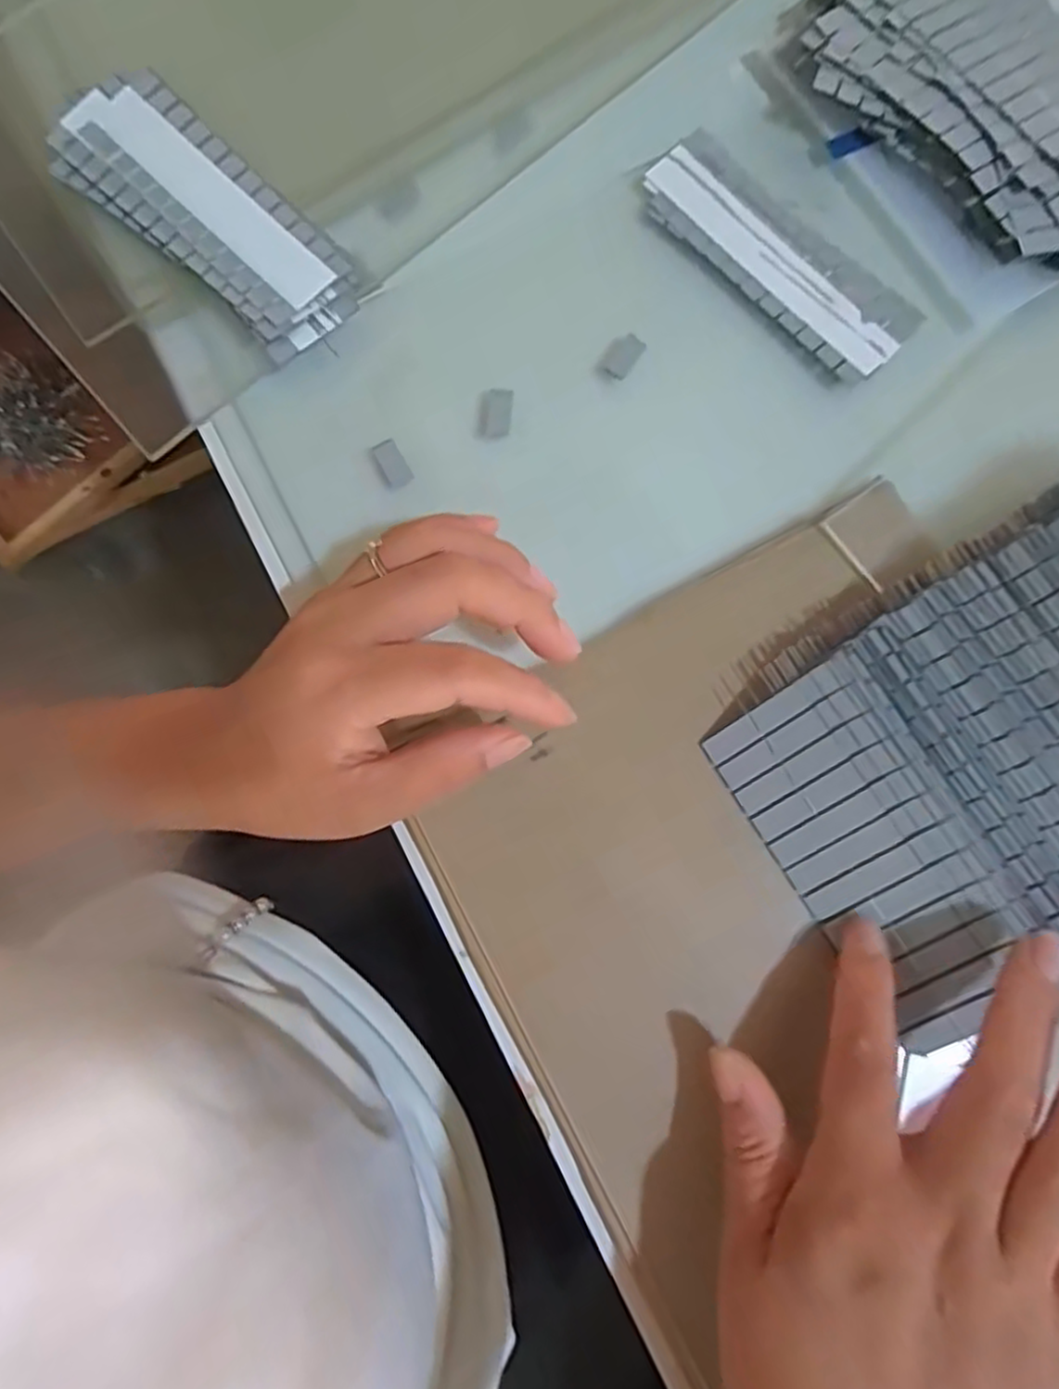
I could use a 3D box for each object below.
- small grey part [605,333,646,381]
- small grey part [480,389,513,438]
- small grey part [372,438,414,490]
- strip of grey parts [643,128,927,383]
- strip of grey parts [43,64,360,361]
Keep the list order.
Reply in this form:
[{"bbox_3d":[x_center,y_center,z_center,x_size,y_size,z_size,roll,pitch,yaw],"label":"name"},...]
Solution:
[{"bbox_3d":[0.038,-0.137,0.293,0.011,0.004,0.018,36,82,6],"label":"small grey part"},{"bbox_3d":[-0.013,-0.113,0.291,0.011,0.004,0.019,8,80,2],"label":"small grey part"},{"bbox_3d":[-0.054,-0.092,0.288,0.010,0.004,0.018,-29,81,-4],"label":"small grey part"},{"bbox_3d":[0.102,-0.184,0.302,0.044,0.005,0.127,-44,82,-7],"label":"strip of grey parts"},{"bbox_3d":[-0.131,-0.192,0.292,0.052,0.015,0.141,-44,82,-7],"label":"strip of grey parts"}]

